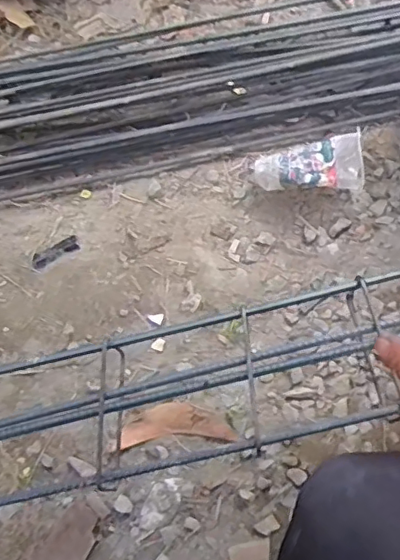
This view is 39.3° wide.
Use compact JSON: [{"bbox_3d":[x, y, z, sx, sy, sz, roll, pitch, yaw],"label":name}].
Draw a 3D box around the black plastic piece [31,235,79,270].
[{"bbox_3d":[-0.211,-0.040,0.821,0.072,0.004,0.025,-32,69,-7],"label":"black plastic piece"}]

